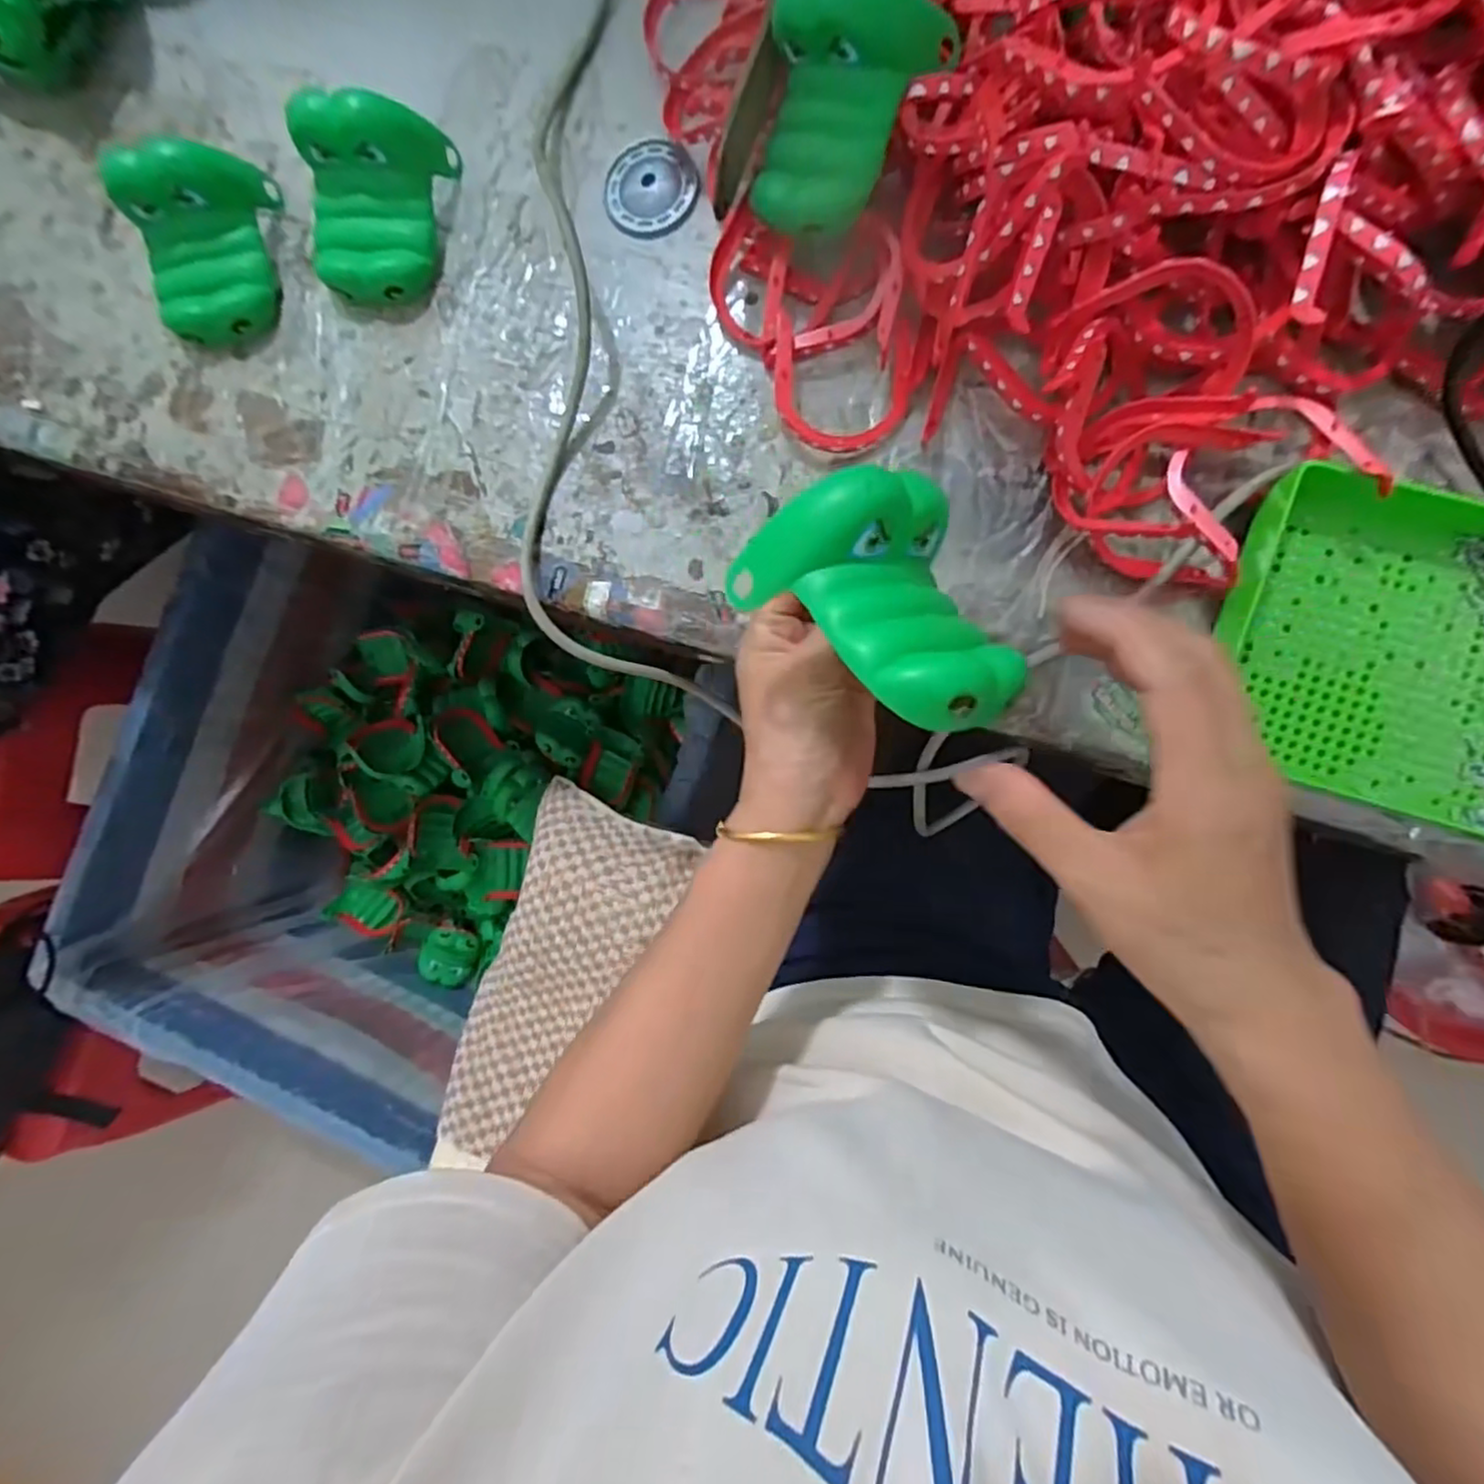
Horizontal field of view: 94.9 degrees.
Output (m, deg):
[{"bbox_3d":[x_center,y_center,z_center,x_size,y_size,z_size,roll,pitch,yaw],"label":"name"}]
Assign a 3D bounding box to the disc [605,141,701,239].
[{"bbox_3d":[-0.053,-0.325,0.401,0.053,0.007,0.054,0,88,7],"label":"disc"}]

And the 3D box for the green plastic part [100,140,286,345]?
[{"bbox_3d":[-0.320,-0.294,0.393,0.066,0.050,0.100,1,88,7],"label":"green plastic part"}]

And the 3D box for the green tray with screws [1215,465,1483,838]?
[{"bbox_3d":[0.359,-0.033,0.319,0.241,0.032,0.148,20,88,6],"label":"green tray with screws"}]

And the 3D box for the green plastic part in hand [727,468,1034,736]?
[{"bbox_3d":[0.056,-0.055,0.242,0.106,0.035,0.074,38,90,7],"label":"green plastic part in hand"}]

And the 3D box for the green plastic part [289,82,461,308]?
[{"bbox_3d":[-0.215,-0.314,0.387,0.070,0.049,0.101,12,90,7],"label":"green plastic part"}]

